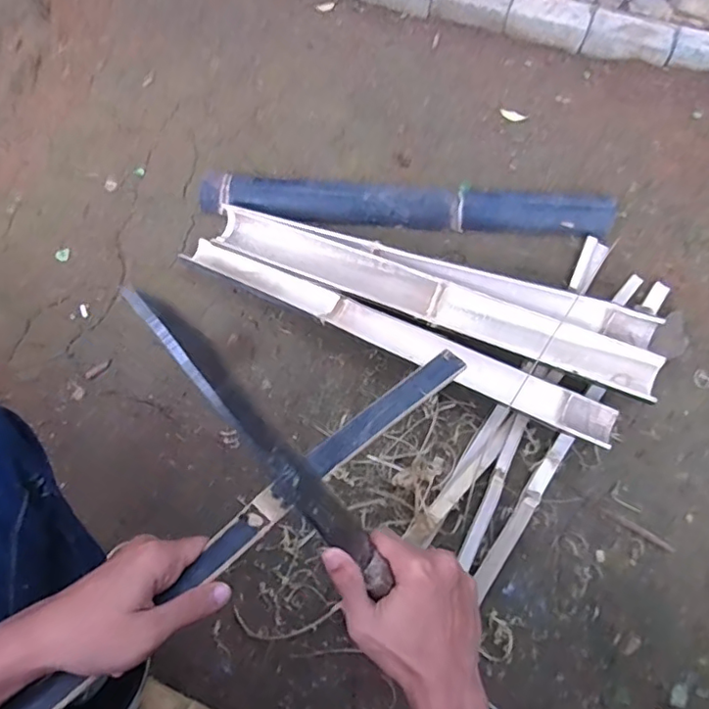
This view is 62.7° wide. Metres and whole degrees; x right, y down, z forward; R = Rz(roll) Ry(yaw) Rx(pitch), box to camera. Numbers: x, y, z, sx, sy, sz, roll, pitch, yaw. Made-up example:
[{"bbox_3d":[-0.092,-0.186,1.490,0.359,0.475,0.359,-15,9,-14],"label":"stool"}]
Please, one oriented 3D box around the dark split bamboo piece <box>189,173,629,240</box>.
[{"bbox_3d":[0.114,-0.335,1.298,0.912,0.063,0.099,5,63,1],"label":"dark split bamboo piece"}]

